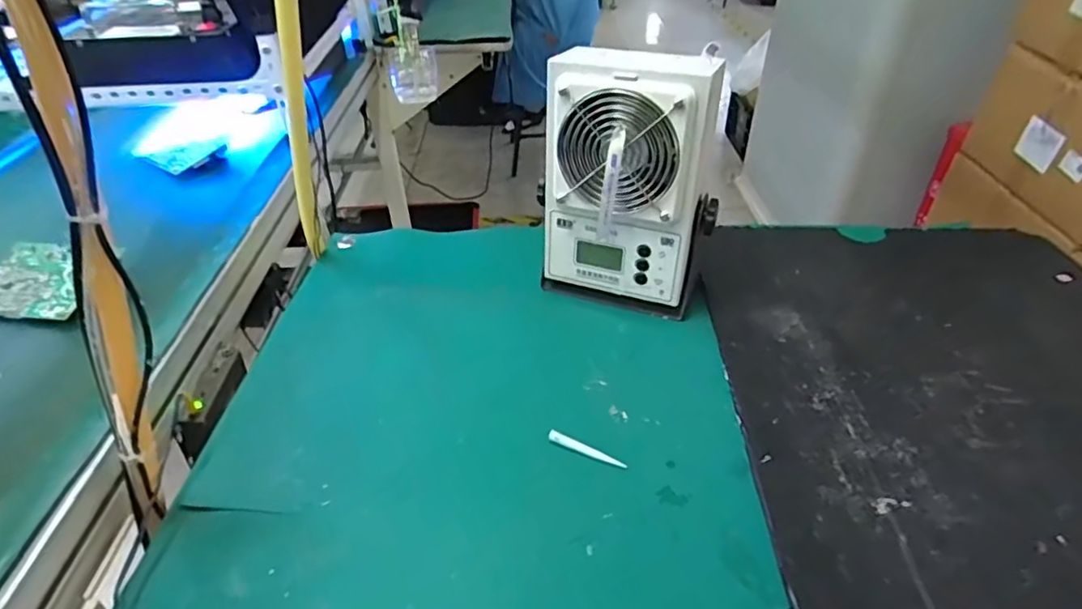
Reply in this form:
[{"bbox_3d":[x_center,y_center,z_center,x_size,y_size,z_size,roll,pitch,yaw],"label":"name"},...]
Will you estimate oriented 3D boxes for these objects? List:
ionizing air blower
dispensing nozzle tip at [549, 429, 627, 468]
[{"bbox_3d":[0.086,-0.112,0.593,0.167,0.241,0.090,11,42,15],"label":"ionizing air blower"},{"bbox_3d":[0.039,0.121,0.500,0.069,0.008,0.011,16,42,20],"label":"dispensing nozzle tip"}]

